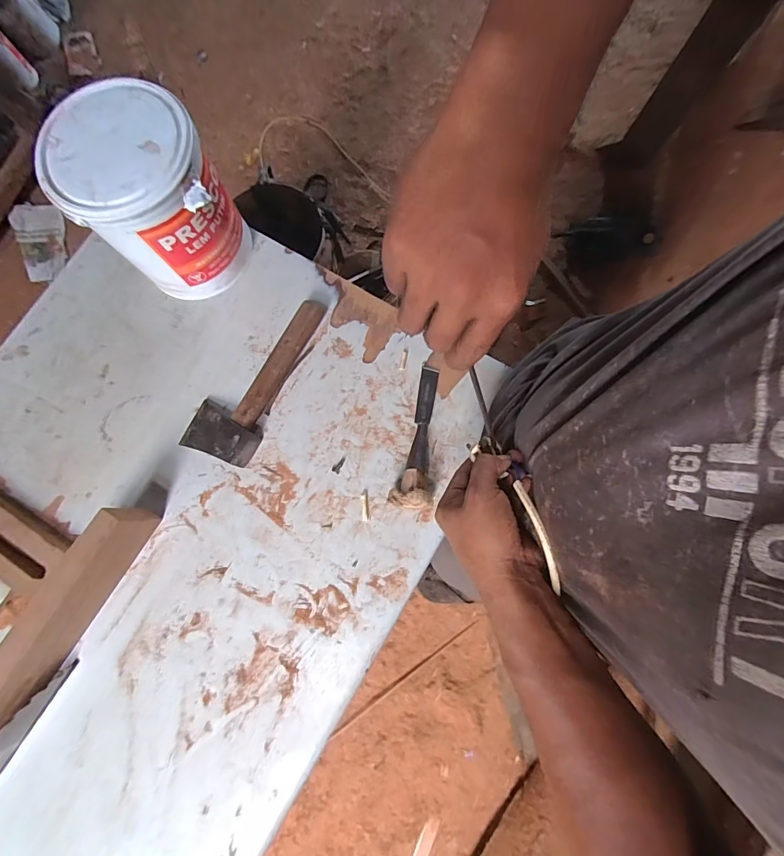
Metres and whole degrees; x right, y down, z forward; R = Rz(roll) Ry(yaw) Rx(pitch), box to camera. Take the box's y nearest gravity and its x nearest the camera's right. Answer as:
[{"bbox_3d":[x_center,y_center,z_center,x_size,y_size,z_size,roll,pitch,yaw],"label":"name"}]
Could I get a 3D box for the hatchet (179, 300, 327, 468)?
[{"bbox_3d":[-0.203,-0.083,0.593,0.108,0.032,0.270,24,79,4],"label":"hatchet"}]

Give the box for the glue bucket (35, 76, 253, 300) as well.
[{"bbox_3d":[-0.303,-0.291,0.539,0.161,0.214,0.154,0,79,0],"label":"glue bucket"}]

